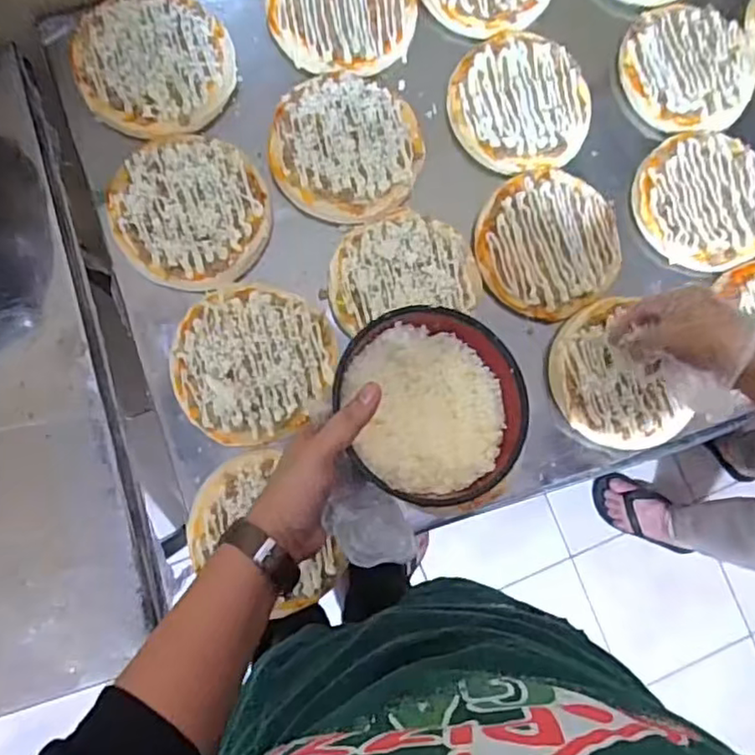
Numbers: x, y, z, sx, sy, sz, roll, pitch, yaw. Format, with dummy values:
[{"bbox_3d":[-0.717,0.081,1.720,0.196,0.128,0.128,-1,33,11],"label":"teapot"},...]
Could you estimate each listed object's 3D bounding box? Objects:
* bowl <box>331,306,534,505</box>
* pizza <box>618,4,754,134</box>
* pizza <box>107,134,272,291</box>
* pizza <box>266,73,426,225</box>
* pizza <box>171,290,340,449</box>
[{"bbox_3d":[0.041,0.020,0.474,0.131,0.050,0.140,1,82,-5],"label":"bowl"},{"bbox_3d":[0.337,-0.335,0.689,0.146,0.013,0.141,1,82,-5],"label":"pizza"},{"bbox_3d":[-0.177,-0.159,0.610,0.141,0.025,0.152,1,82,-5],"label":"pizza"},{"bbox_3d":[-0.030,-0.229,0.628,0.147,0.019,0.143,1,82,-5],"label":"pizza"},{"bbox_3d":[-0.114,-0.013,0.593,0.142,0.027,0.143,1,82,-5],"label":"pizza"}]

